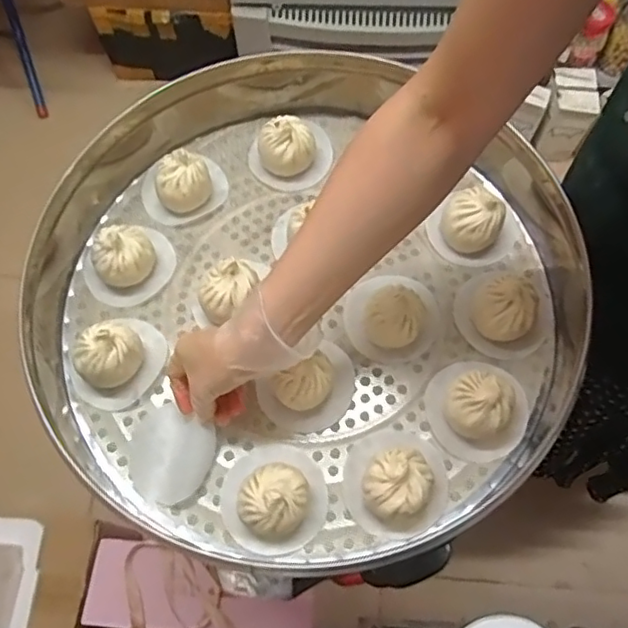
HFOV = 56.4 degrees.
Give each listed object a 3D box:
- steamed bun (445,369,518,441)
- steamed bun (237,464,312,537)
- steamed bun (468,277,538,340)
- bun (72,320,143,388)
[{"bbox_3d":[0.149,0.079,0.532,0.057,0.065,0.061,-1,66,1],"label":"steamed bun"},{"bbox_3d":[-0.034,0.162,0.508,0.061,0.059,0.057,-1,66,1],"label":"steamed bun"},{"bbox_3d":[0.185,-0.006,0.577,0.056,0.052,0.063,-43,72,-15],"label":"steamed bun"},{"bbox_3d":[-0.196,0.036,0.555,0.045,0.050,0.061,35,72,15],"label":"bun"}]

